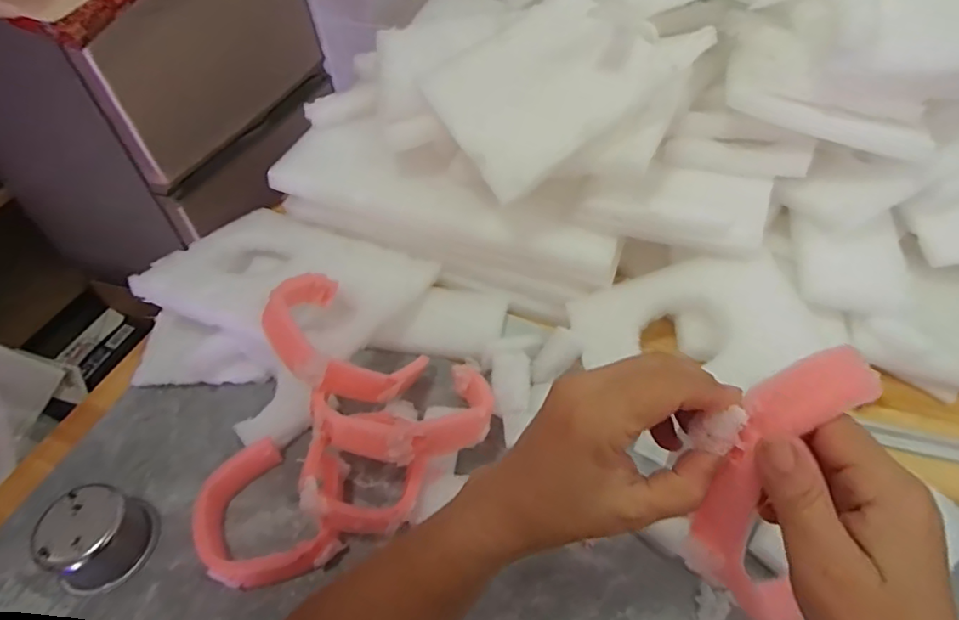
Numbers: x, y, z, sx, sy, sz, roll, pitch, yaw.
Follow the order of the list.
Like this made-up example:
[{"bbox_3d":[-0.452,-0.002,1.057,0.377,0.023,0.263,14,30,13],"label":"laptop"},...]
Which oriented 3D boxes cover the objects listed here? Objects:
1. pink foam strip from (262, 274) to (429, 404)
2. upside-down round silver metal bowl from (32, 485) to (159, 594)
[{"bbox_3d":[-0.131,0.029,0.519,0.147,0.029,0.125,40,28,8],"label":"pink foam strip"},{"bbox_3d":[-0.310,0.183,0.460,0.066,0.053,0.074,20,52,21],"label":"upside-down round silver metal bowl"}]

